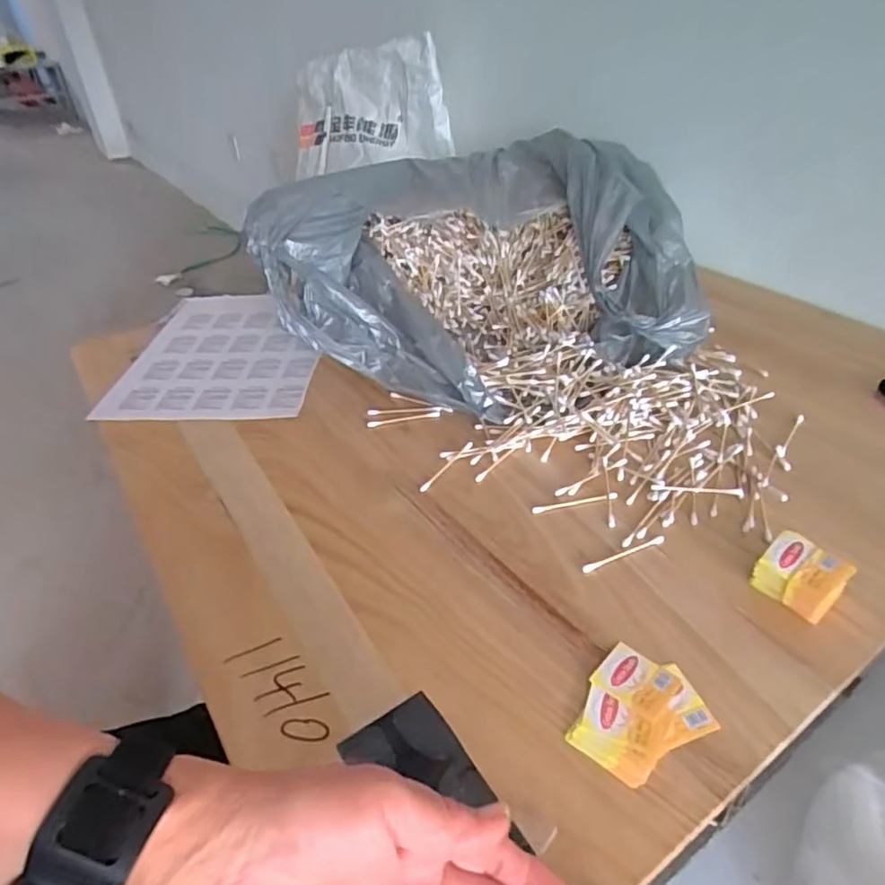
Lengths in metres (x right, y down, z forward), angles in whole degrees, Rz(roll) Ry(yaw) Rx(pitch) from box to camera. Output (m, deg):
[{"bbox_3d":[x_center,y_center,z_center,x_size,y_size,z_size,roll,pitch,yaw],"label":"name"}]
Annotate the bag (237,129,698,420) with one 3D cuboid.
[{"bbox_3d":[0.025,-0.198,0.680,0.434,0.160,0.368,-15,41,-13],"label":"bag"}]

